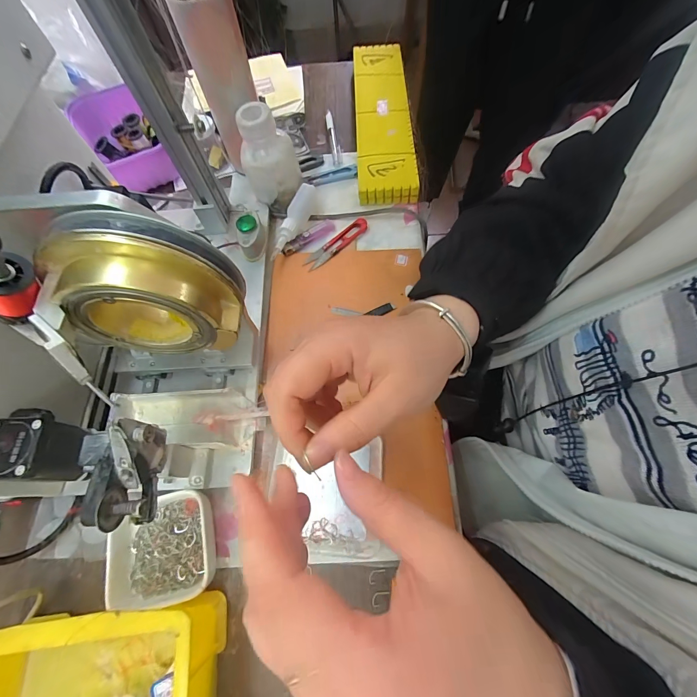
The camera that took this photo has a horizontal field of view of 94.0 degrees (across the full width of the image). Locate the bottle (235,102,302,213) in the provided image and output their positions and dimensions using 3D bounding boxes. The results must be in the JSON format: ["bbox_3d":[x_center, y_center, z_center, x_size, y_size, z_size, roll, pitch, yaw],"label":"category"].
[{"bbox_3d":[-0.095,-0.234,0.401,0.060,0.115,0.060,2,66,2],"label":"bottle"}]

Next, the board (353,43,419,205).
[{"bbox_3d":[0.051,-0.352,0.501,0.079,0.034,0.334,-2,66,2],"label":"board"}]

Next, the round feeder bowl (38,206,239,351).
[{"bbox_3d":[-0.128,-0.038,0.215,0.104,0.095,0.048,-2,66,2],"label":"round feeder bowl"}]

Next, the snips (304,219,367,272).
[{"bbox_3d":[-0.015,-0.136,0.417,0.100,0.007,0.022,-39,70,-14],"label":"snips"}]

